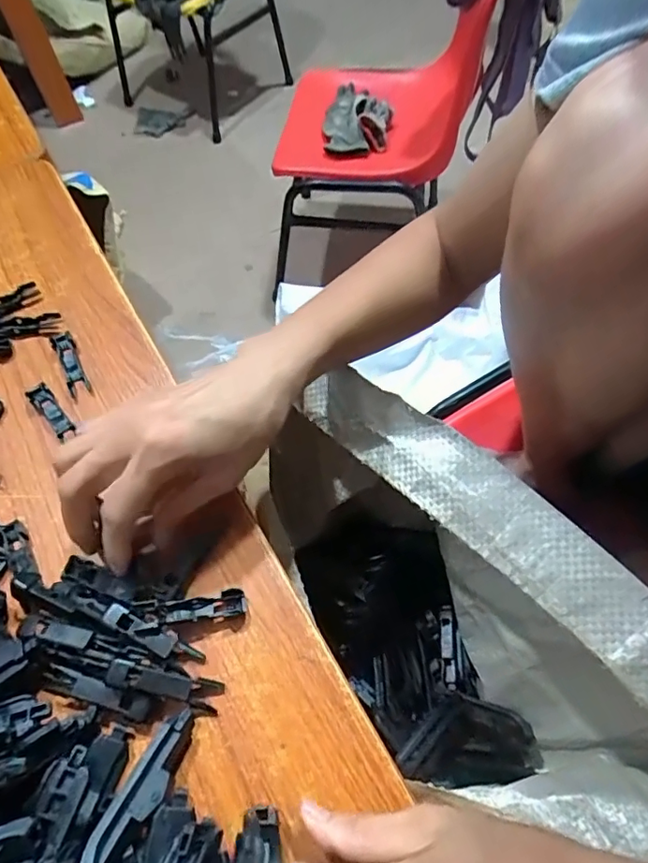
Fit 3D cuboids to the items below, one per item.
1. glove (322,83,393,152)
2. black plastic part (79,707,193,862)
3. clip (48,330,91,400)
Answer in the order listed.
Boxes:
[{"bbox_3d":[0.067,-0.623,1.024,0.126,0.034,0.215,5,61,6],"label":"glove"},{"bbox_3d":[-0.077,0.153,0.223,0.017,0.013,0.069,25,43,13],"label":"black plastic part"},{"bbox_3d":[-0.174,-0.048,0.359,0.014,0.006,0.057,-27,63,-12],"label":"clip"}]

